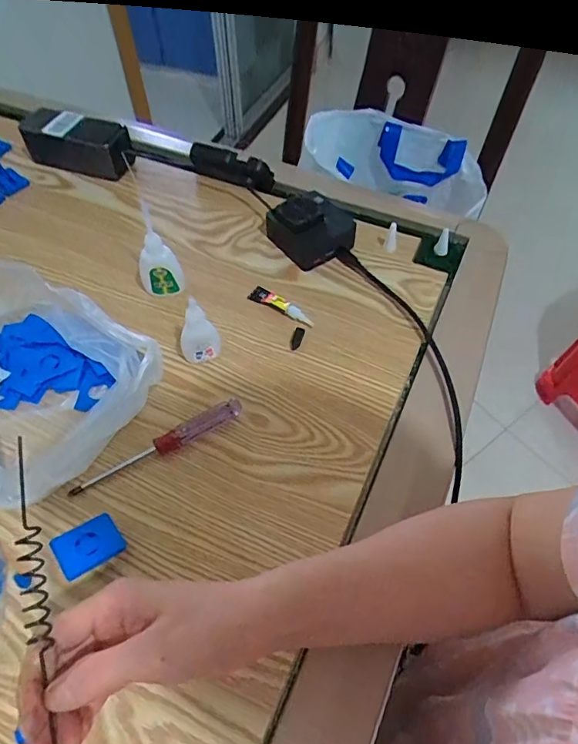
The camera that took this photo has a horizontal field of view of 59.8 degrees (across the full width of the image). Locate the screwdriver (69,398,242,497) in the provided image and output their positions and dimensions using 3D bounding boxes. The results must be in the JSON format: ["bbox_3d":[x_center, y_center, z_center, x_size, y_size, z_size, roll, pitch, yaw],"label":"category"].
[{"bbox_3d":[-0.108,0.061,0.415,0.147,0.018,0.018,-26,59,-18],"label":"screwdriver"}]

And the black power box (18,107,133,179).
[{"bbox_3d":[-0.267,-0.289,0.632,0.139,0.055,0.051,14,56,8],"label":"black power box"}]

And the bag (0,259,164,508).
[{"bbox_3d":[-0.233,0.004,0.414,0.208,0.086,0.159,24,58,15],"label":"bag"}]

